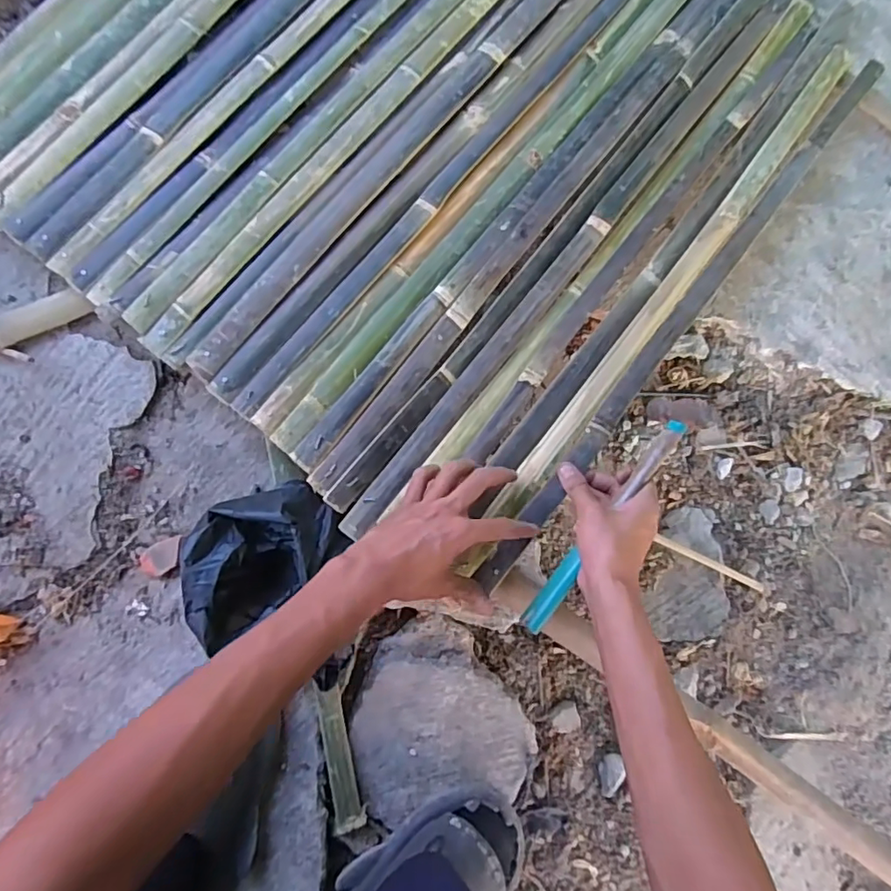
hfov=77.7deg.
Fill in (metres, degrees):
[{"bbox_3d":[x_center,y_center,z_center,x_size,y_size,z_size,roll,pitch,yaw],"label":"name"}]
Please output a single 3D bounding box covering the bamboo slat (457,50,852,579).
[{"bbox_3d":[0.280,-0.197,0.651,0.039,0.015,0.833,39,77,-2],"label":"bamboo slat"}]

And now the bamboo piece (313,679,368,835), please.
[{"bbox_3d":[-0.109,0.325,0.577,0.031,0.012,0.141,-9,86,-7],"label":"bamboo piece"}]

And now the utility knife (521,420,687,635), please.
[{"bbox_3d":[0.159,0.077,0.555,0.019,0.022,0.257,39,84,-2],"label":"utility knife"}]

